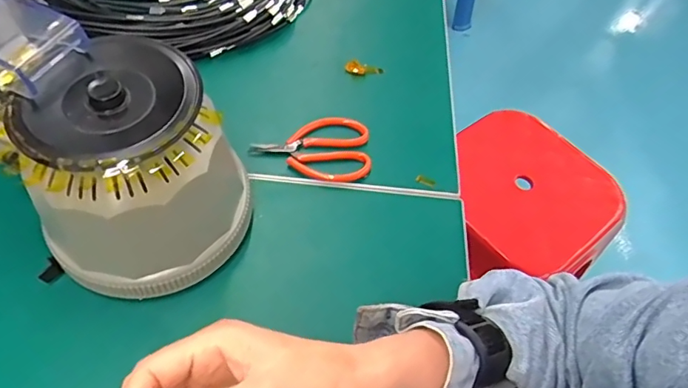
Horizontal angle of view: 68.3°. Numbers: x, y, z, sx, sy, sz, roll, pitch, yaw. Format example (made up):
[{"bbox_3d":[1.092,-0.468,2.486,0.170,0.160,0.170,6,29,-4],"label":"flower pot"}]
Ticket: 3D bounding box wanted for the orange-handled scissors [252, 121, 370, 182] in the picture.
[{"bbox_3d":[-0.032,-0.042,0.490,0.114,0.011,0.071,2,56,-6],"label":"orange-handled scissors"}]

